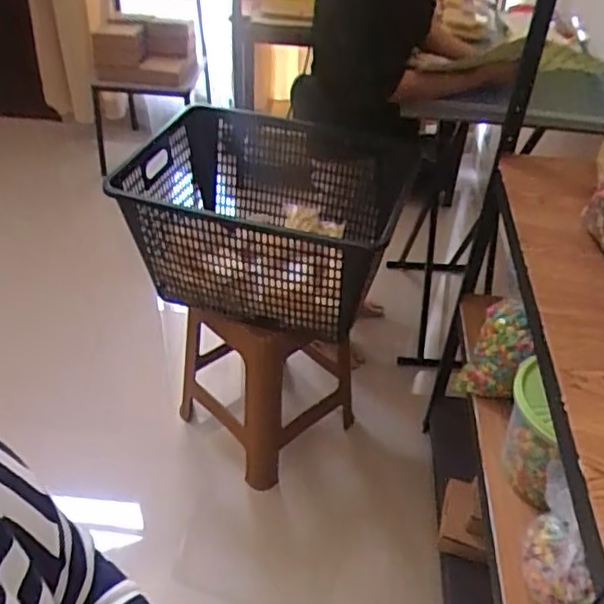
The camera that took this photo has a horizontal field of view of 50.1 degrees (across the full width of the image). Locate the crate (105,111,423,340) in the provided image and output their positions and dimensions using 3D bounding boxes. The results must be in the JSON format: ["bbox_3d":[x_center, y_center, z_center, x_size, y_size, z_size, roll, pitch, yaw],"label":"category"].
[{"bbox_3d":[-0.082,-0.186,1.431,0.539,0.298,0.476,11,41,10],"label":"crate"}]

